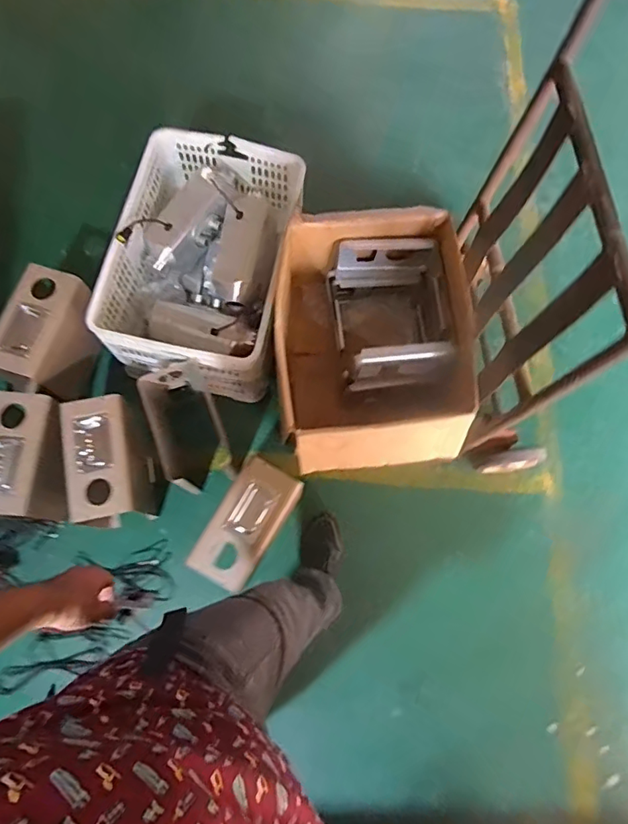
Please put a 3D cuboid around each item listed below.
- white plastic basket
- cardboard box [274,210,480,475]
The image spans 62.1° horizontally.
[{"bbox_3d":[-0.289,-0.394,1.402,0.440,0.274,0.628,11,74,-1],"label":"white plastic basket"},{"bbox_3d":[0.137,-0.152,1.392,0.479,0.371,0.611,-3,75,-5],"label":"cardboard box"}]

